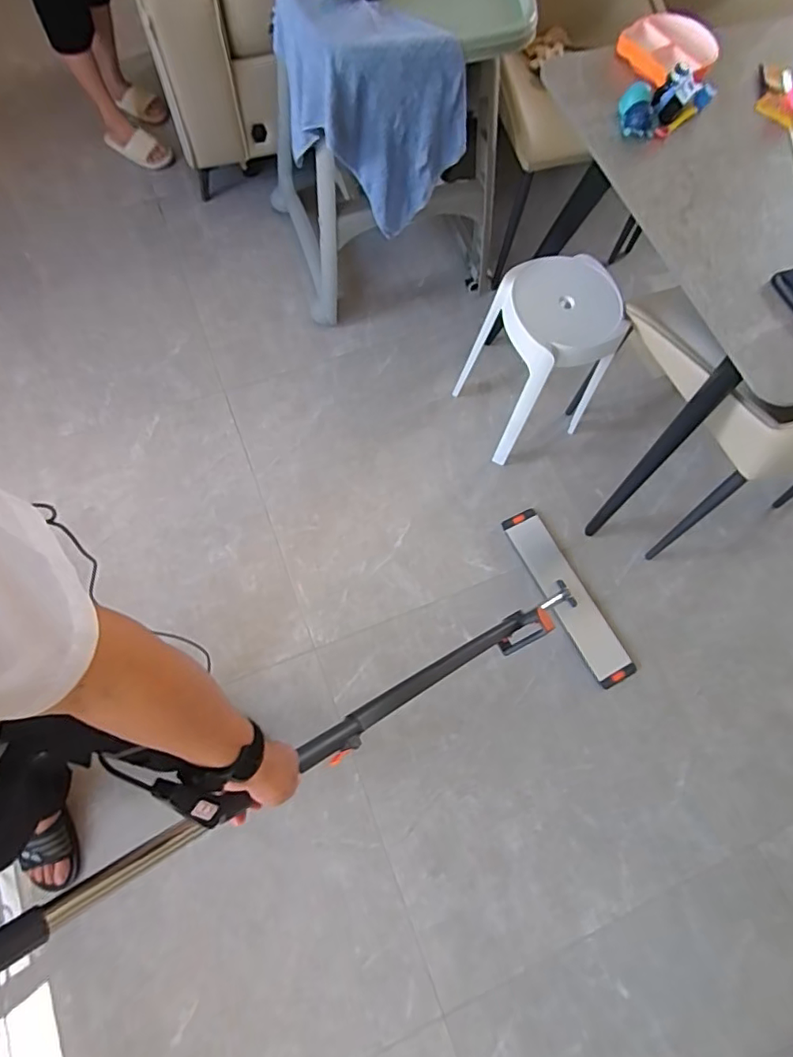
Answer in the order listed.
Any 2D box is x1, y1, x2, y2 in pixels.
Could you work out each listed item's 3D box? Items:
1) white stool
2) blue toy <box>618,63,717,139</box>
[{"bbox_3d":[0.361,-0.432,1.411,0.269,0.444,0.272,-25,73,-11],"label":"white stool"},{"bbox_3d":[0.479,-0.765,0.958,0.201,0.072,0.087,-35,76,-13],"label":"blue toy"}]

